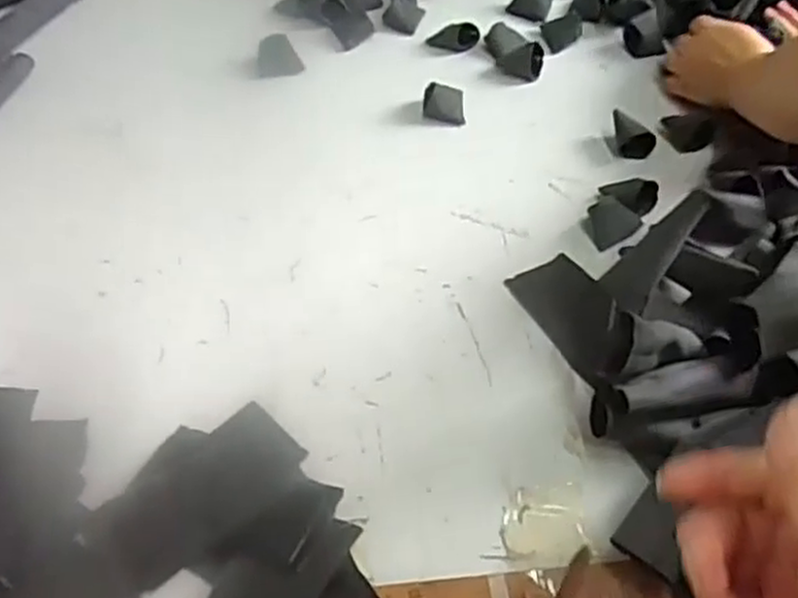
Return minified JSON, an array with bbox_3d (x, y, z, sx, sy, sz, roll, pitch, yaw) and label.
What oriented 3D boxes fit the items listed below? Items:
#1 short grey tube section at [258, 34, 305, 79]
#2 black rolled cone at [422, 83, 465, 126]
[{"bbox_3d":[-0.109,-0.224,0.716,0.040,0.014,0.053,-4,50,-5],"label":"short grey tube section"},{"bbox_3d":[0.040,-0.173,0.688,0.035,0.020,0.030,4,50,1],"label":"black rolled cone"}]

